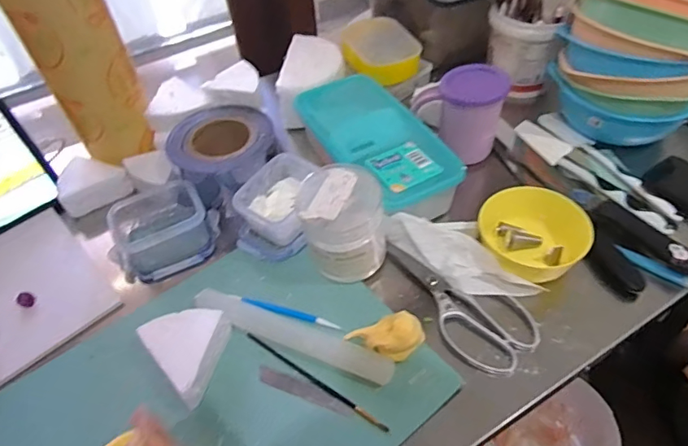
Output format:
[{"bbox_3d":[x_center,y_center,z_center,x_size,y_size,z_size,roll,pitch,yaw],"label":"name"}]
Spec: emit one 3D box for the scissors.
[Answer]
[{"bbox_3d":[0.113,0.091,0.513,0.185,0.011,0.087,24,55,23],"label":"scissors"}]

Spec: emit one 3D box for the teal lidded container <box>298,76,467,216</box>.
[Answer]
[{"bbox_3d":[0.038,-0.097,0.643,0.140,0.070,0.264,-25,52,-17],"label":"teal lidded container"}]

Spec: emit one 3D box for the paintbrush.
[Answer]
[{"bbox_3d":[-0.030,0.155,0.472,0.172,0.005,0.006,27,56,25],"label":"paintbrush"}]

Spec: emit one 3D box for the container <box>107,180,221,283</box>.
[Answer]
[{"bbox_3d":[-0.222,0.009,0.581,0.126,0.056,0.099,-30,53,-21],"label":"container"}]

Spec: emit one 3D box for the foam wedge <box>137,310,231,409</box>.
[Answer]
[{"bbox_3d":[-0.147,0.124,0.477,0.080,0.047,0.086,-36,55,-24],"label":"foam wedge"}]

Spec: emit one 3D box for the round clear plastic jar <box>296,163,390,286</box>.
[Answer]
[{"bbox_3d":[0.000,0.003,0.528,0.086,0.112,0.084,-2,49,3],"label":"round clear plastic jar"}]

